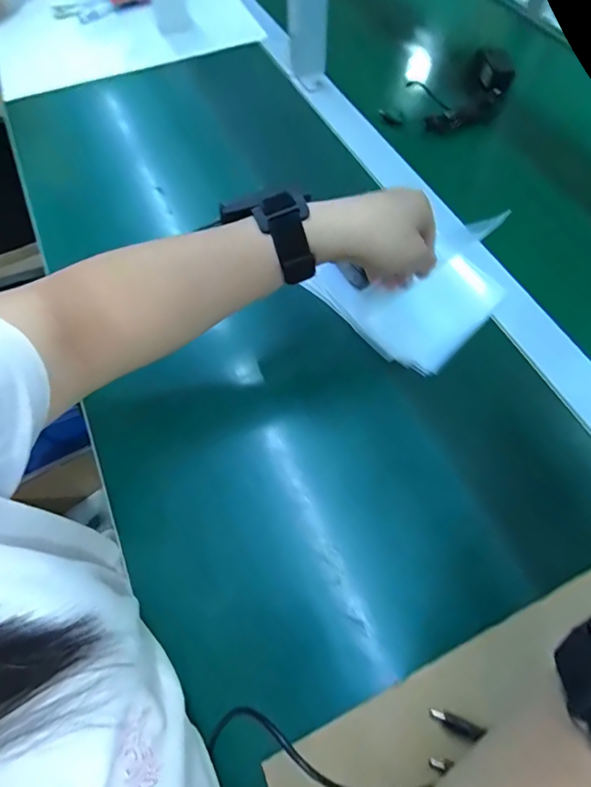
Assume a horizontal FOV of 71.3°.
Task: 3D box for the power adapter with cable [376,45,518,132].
[{"bbox_3d":[0.216,-0.414,0.579,0.182,0.049,0.103,-15,65,-6],"label":"power adapter with cable"}]

